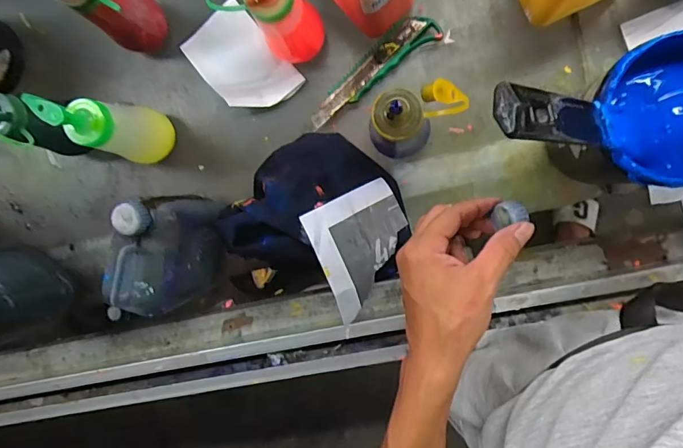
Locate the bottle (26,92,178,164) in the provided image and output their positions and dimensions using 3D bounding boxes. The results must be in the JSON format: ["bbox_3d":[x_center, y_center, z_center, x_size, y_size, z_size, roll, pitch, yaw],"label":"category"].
[{"bbox_3d":[-0.240,-0.102,0.466,0.061,0.157,0.057,27,98,5],"label":"bottle"}]

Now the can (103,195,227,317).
[{"bbox_3d":[-0.171,0.029,0.449,0.062,0.136,0.106,21,97,6],"label":"can"}]

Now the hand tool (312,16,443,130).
[{"bbox_3d":[0.031,-0.172,0.495,0.166,0.022,0.039,-35,89,9],"label":"hand tool"}]

